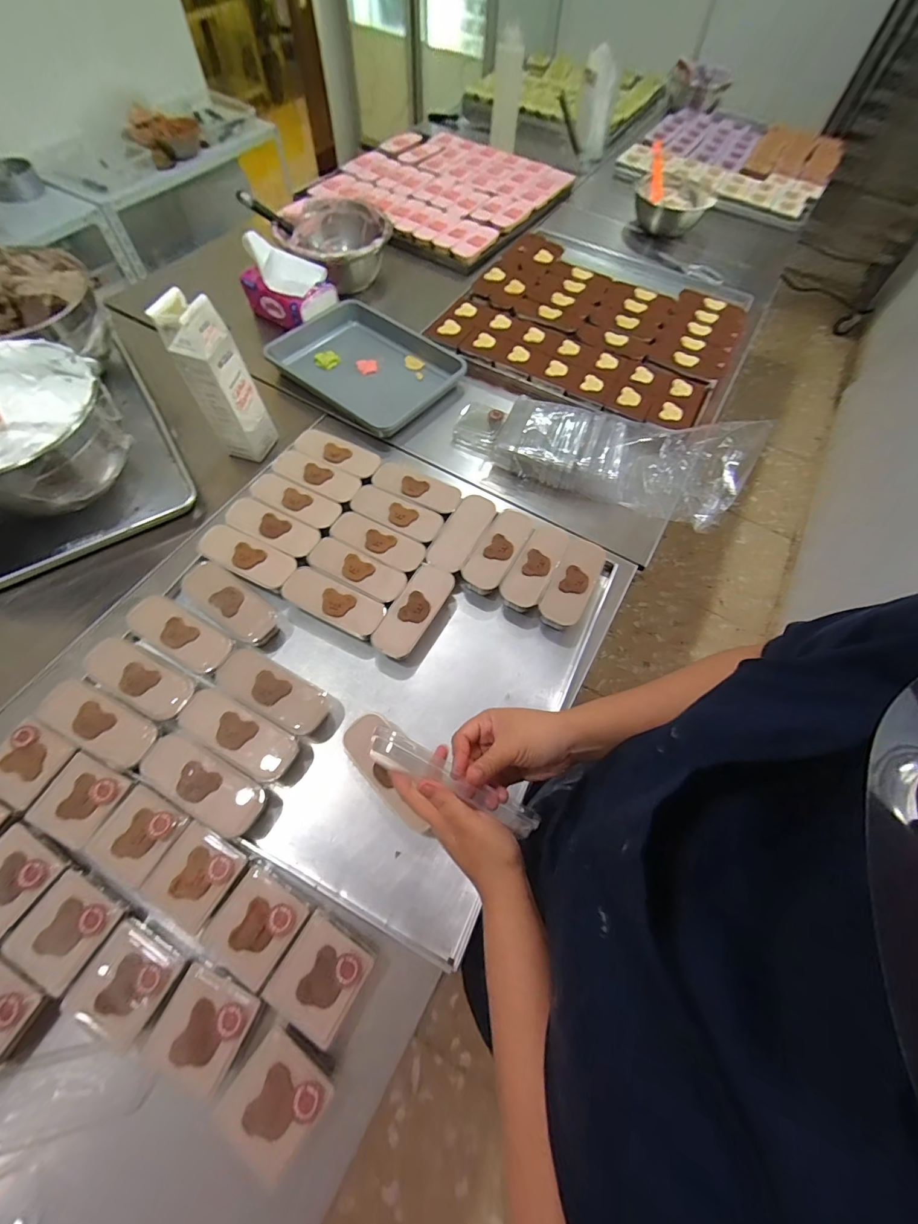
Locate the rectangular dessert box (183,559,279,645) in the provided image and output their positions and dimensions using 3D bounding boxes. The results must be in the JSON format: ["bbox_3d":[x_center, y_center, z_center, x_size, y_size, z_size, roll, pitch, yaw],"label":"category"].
[{"bbox_3d":[-0.339,-0.013,0.648,0.150,0.025,0.063,39,67,-3],"label":"rectangular dessert box"}]

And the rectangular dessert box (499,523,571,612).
[{"bbox_3d":[0.127,-0.074,0.716,0.063,0.040,0.171,28,66,11],"label":"rectangular dessert box"}]

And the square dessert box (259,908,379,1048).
[{"bbox_3d":[-0.148,0.390,0.470,0.084,0.036,0.088,30,66,11],"label":"square dessert box"}]

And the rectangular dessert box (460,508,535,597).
[{"bbox_3d":[0.066,-0.100,0.722,0.064,0.041,0.165,26,65,10],"label":"rectangular dessert box"}]

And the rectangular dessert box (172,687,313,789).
[{"bbox_3d":[-0.283,0.166,0.577,0.172,0.044,0.063,26,65,10],"label":"rectangular dessert box"}]

